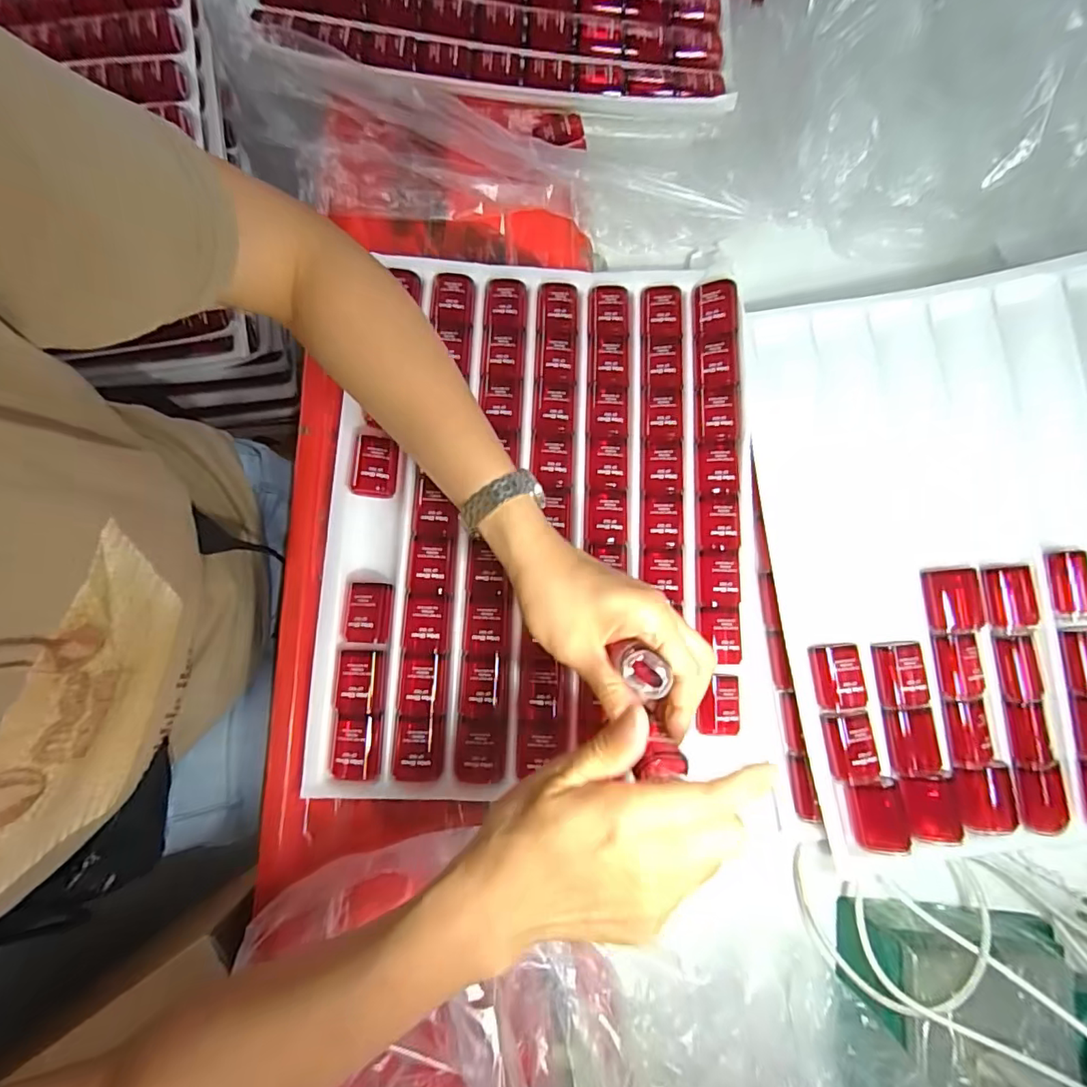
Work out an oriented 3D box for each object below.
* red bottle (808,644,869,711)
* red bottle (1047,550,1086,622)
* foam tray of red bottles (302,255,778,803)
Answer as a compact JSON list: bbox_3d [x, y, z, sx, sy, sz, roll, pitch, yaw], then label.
[{"bbox_3d":[0.196,0.089,0.357,0.026,0.026,0.042,-2,81,-4],"label":"red bottle"},{"bbox_3d":[0.345,0.028,0.347,0.017,0.018,0.046,-4,81,-4],"label":"red bottle"},{"bbox_3d":[-0.001,-0.028,0.384,0.311,0.031,0.380,-1,81,-4],"label":"foam tray of red bottles"}]

